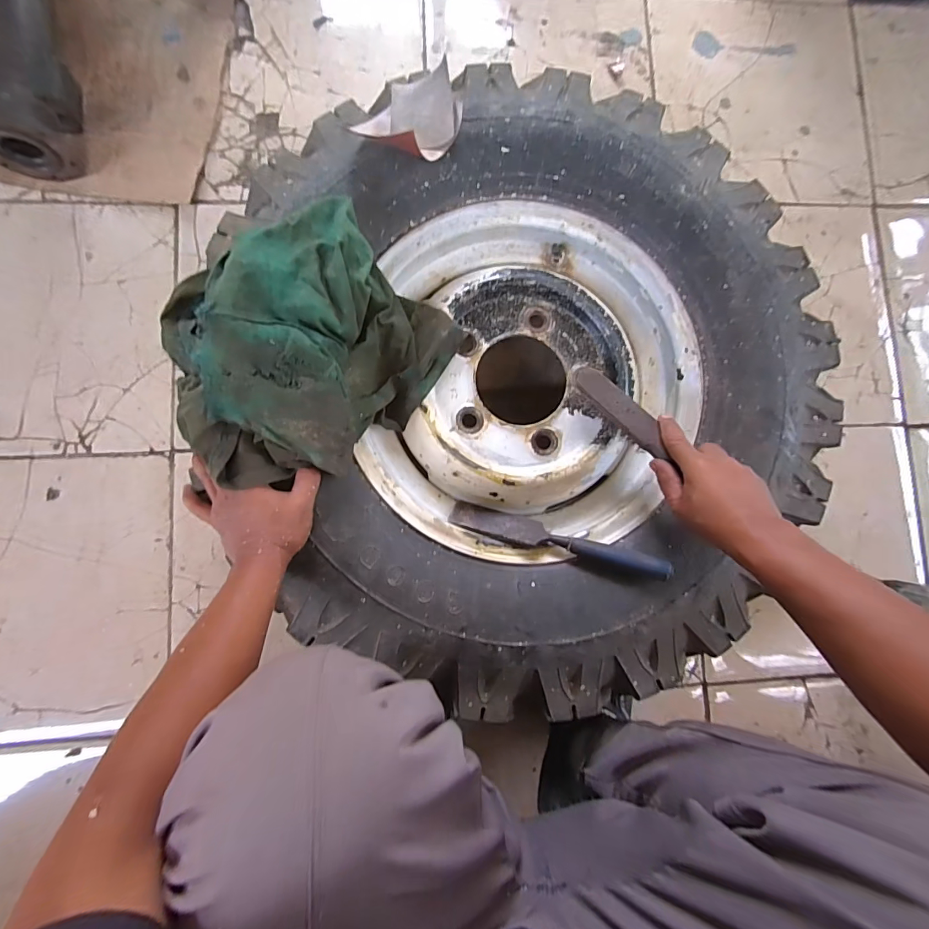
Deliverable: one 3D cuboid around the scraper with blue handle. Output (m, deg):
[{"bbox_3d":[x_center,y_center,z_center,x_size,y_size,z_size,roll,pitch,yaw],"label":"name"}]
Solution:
[{"bbox_3d":[0.102,0.086,0.499,0.246,0.032,0.032,13,84,15],"label":"scraper with blue handle"}]

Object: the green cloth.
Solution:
[{"bbox_3d":[-0.152,-0.122,0.463,0.281,0.119,0.231,-26,87,-6],"label":"green cloth"}]

